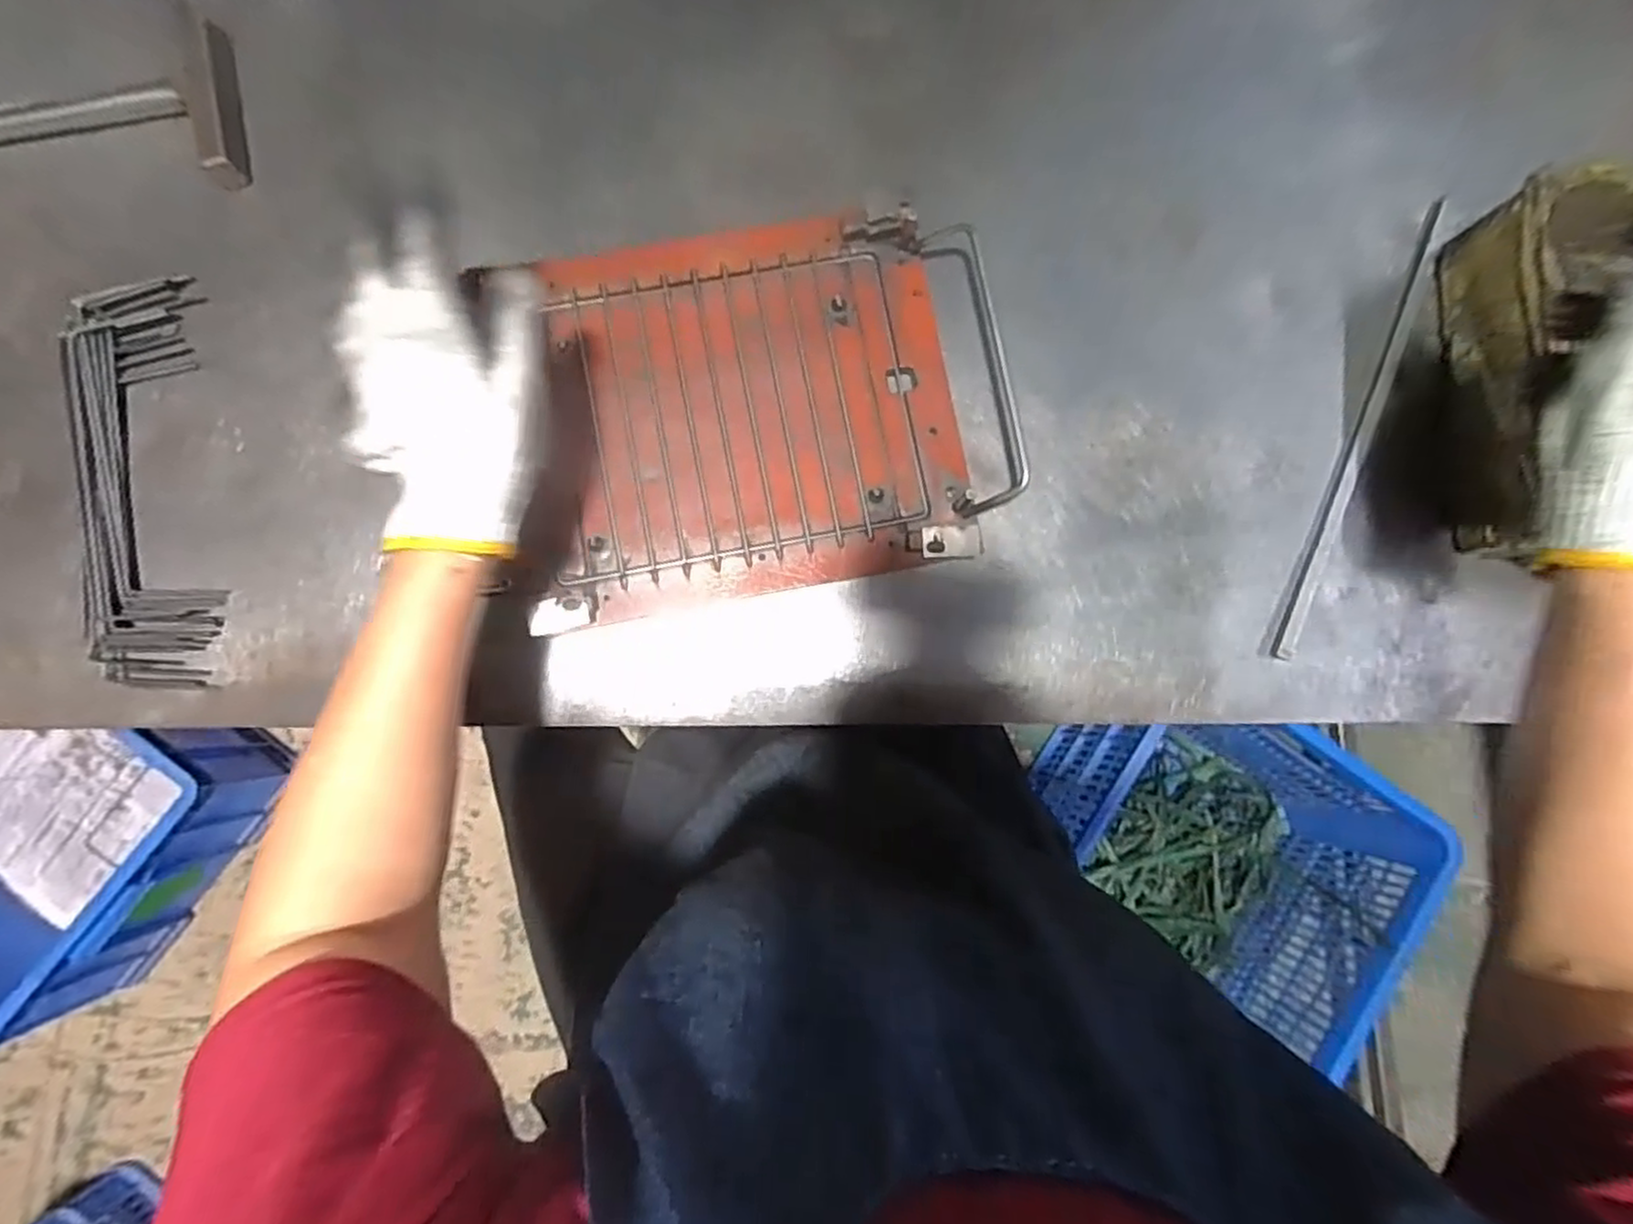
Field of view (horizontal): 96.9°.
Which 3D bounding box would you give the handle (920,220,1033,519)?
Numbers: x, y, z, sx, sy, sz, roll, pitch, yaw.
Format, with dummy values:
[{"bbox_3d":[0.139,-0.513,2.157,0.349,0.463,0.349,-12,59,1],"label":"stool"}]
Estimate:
[{"bbox_3d":[0.110,-0.164,0.480,0.057,0.026,0.200,-6,85,-3],"label":"handle"}]

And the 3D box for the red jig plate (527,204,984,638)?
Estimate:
[{"bbox_3d":[-0.049,-0.131,0.468,0.272,0.019,0.238,-10,85,-4],"label":"red jig plate"}]

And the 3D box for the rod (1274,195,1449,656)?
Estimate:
[{"bbox_3d":[0.375,-0.130,0.499,0.013,0.009,0.345,22,83,0],"label":"rod"}]

